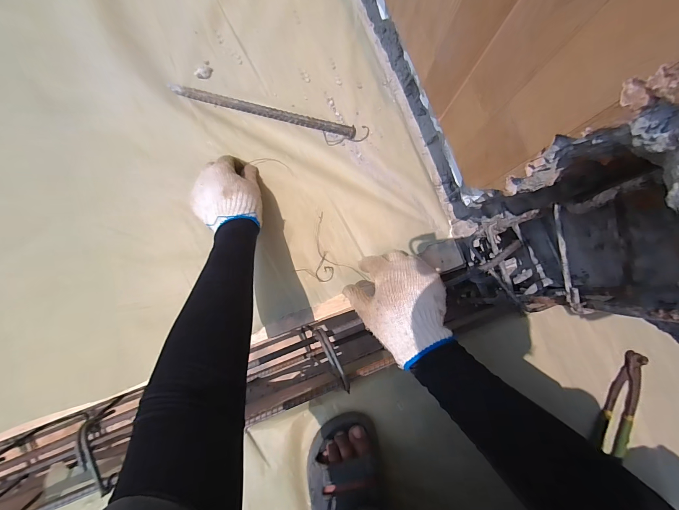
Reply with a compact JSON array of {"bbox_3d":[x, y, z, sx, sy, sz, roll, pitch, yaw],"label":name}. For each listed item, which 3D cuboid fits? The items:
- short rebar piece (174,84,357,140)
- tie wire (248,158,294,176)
[{"bbox_3d":[-0.132,-0.255,0.537,0.324,0.016,0.019,13,82,-2],"label":"short rebar piece"},{"bbox_3d":[-0.117,-0.160,0.541,0.079,0.004,0.020,16,82,1],"label":"tie wire"}]

